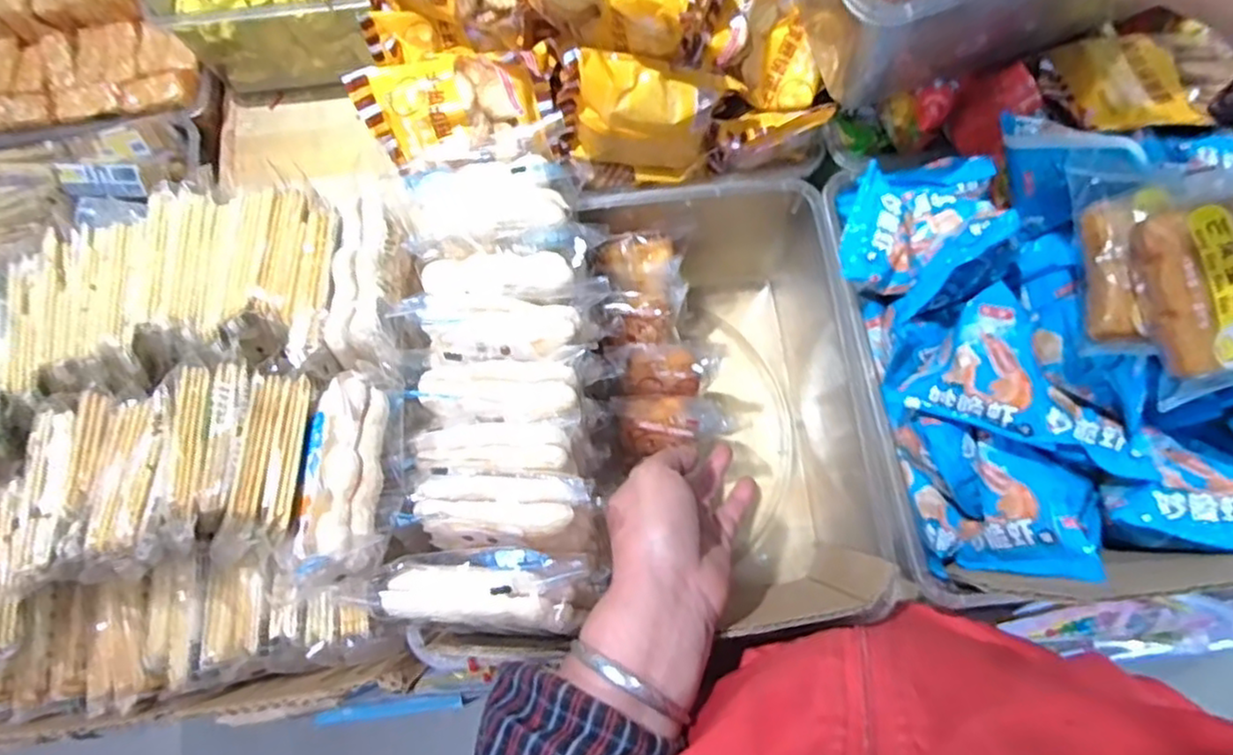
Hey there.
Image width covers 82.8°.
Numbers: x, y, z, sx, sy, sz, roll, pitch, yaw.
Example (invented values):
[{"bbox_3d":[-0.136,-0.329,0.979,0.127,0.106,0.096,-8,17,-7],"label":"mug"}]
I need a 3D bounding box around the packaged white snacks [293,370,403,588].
[{"bbox_3d":[-0.140,0.051,0.359,0.053,0.028,0.101,-1,74,2],"label":"packaged white snacks"}]

